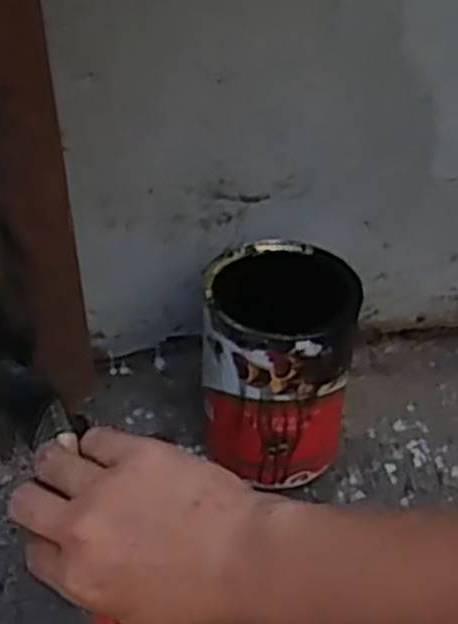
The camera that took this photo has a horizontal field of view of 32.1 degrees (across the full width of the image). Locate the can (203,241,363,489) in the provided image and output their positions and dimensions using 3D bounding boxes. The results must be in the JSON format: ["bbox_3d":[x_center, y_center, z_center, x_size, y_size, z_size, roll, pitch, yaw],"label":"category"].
[{"bbox_3d":[0.033,0.031,0.526,0.097,0.124,0.111,11,47,6],"label":"can"}]

